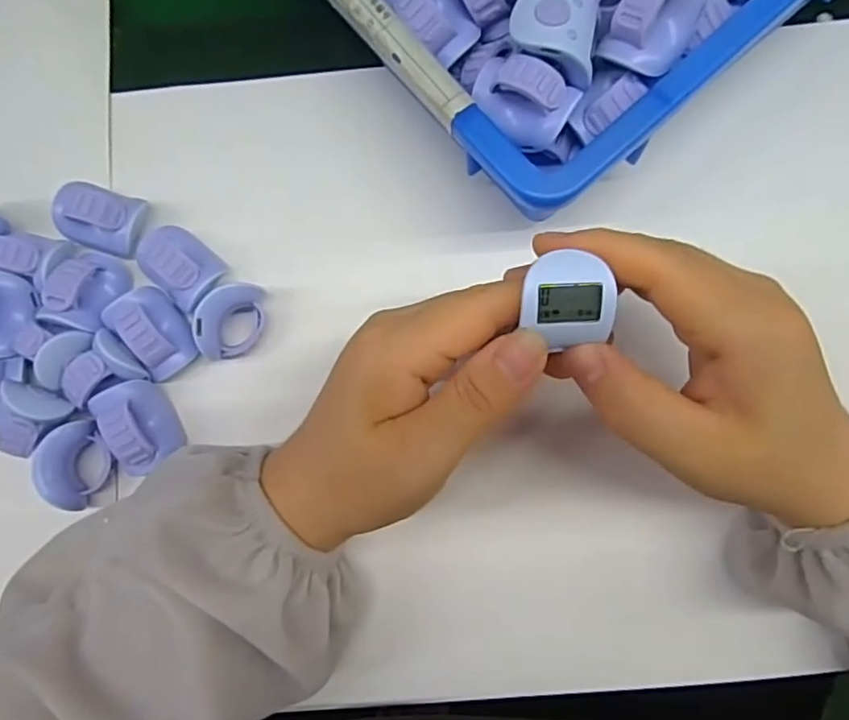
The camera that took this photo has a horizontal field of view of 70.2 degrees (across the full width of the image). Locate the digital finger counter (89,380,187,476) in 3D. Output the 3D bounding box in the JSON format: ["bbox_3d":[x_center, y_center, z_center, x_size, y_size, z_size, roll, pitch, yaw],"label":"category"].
[{"bbox_3d":[-0.131,0.030,0.276,0.023,0.030,0.039,-31,82,-2],"label":"digital finger counter"}]

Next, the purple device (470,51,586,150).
[{"bbox_3d":[0.040,-0.104,0.243,0.041,0.019,0.028,17,83,5],"label":"purple device"}]

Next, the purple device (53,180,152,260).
[{"bbox_3d":[-0.156,-0.070,0.288,0.039,0.022,0.030,18,83,5],"label":"purple device"}]

